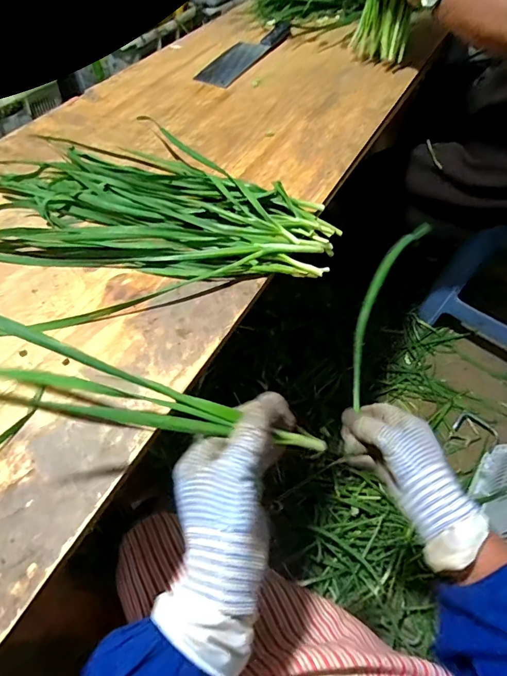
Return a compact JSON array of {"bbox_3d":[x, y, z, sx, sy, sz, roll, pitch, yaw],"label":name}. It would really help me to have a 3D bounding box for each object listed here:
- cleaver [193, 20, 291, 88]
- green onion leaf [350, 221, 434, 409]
[{"bbox_3d":[-0.008,-0.539,0.775,0.061,0.021,0.280,25,57,16],"label":"cleaver"},{"bbox_3d":[0.166,-0.061,0.513,0.043,0.037,0.319,23,59,15],"label":"green onion leaf"}]

